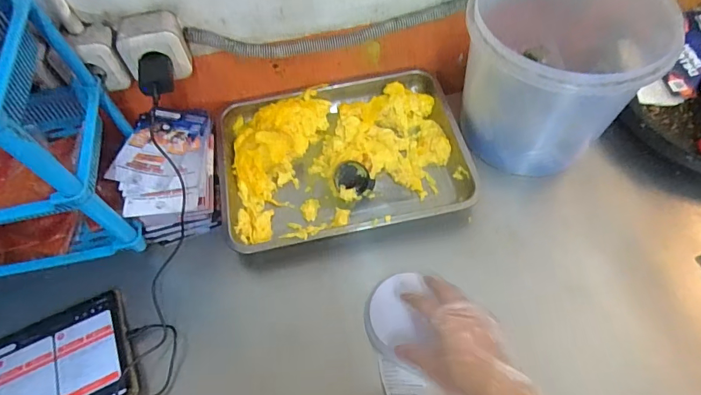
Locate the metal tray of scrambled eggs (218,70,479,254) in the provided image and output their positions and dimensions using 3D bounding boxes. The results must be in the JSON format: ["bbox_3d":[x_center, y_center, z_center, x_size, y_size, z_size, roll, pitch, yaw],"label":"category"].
[{"bbox_3d":[-0.015,-0.065,0.707,0.388,0.053,0.288,-11,59,-3],"label":"metal tray of scrambled eggs"}]

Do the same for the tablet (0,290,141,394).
[{"bbox_3d":[-0.416,0.242,0.554,0.256,0.019,0.156,-24,58,-17],"label":"tablet"}]

